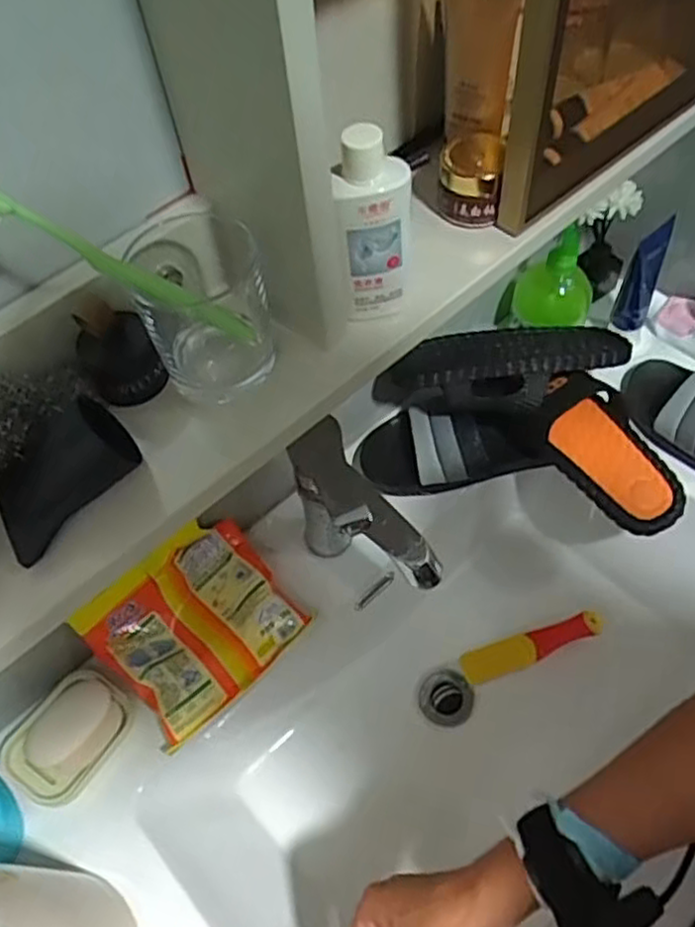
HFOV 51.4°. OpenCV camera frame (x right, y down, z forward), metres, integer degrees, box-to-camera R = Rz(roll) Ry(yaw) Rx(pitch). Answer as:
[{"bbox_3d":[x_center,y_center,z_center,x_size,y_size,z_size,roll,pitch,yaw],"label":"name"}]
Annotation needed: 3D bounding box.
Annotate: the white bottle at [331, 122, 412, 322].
[{"bbox_3d":[0.016,-0.134,0.413,0.037,0.110,0.033,6,57,9],"label":"white bottle"}]

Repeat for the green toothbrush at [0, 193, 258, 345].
[{"bbox_3d":[-0.110,-0.095,0.368,0.018,0.183,0.012,-44,56,21],"label":"green toothbrush"}]

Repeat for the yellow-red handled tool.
[{"bbox_3d":[0.197,0.196,0.775,0.152,0.021,0.032,-15,56,-5],"label":"yellow-red handled tool"}]

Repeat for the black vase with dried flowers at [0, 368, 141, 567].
[{"bbox_3d":[-0.183,-0.001,0.385,0.124,0.059,0.089,-32,60,-16],"label":"black vase with dried flowers"}]

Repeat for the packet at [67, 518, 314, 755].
[{"bbox_3d":[-0.132,0.142,0.649,0.129,0.054,0.167,38,67,26],"label":"packet"}]

